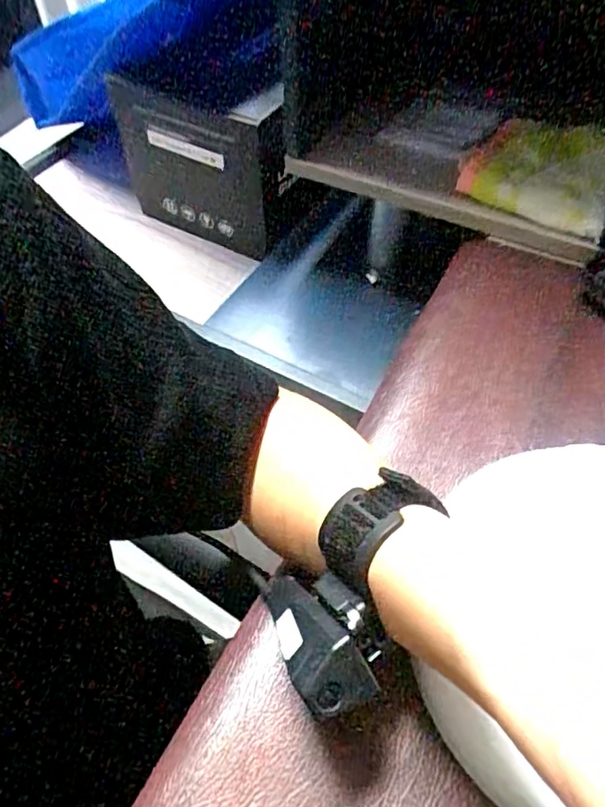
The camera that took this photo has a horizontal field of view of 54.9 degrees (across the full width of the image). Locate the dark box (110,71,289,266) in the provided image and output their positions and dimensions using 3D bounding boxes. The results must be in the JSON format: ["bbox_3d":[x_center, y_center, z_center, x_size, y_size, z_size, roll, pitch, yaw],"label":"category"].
[{"bbox_3d":[-0.117,-0.286,0.691,0.228,0.185,0.068,32,58,20],"label":"dark box"}]

